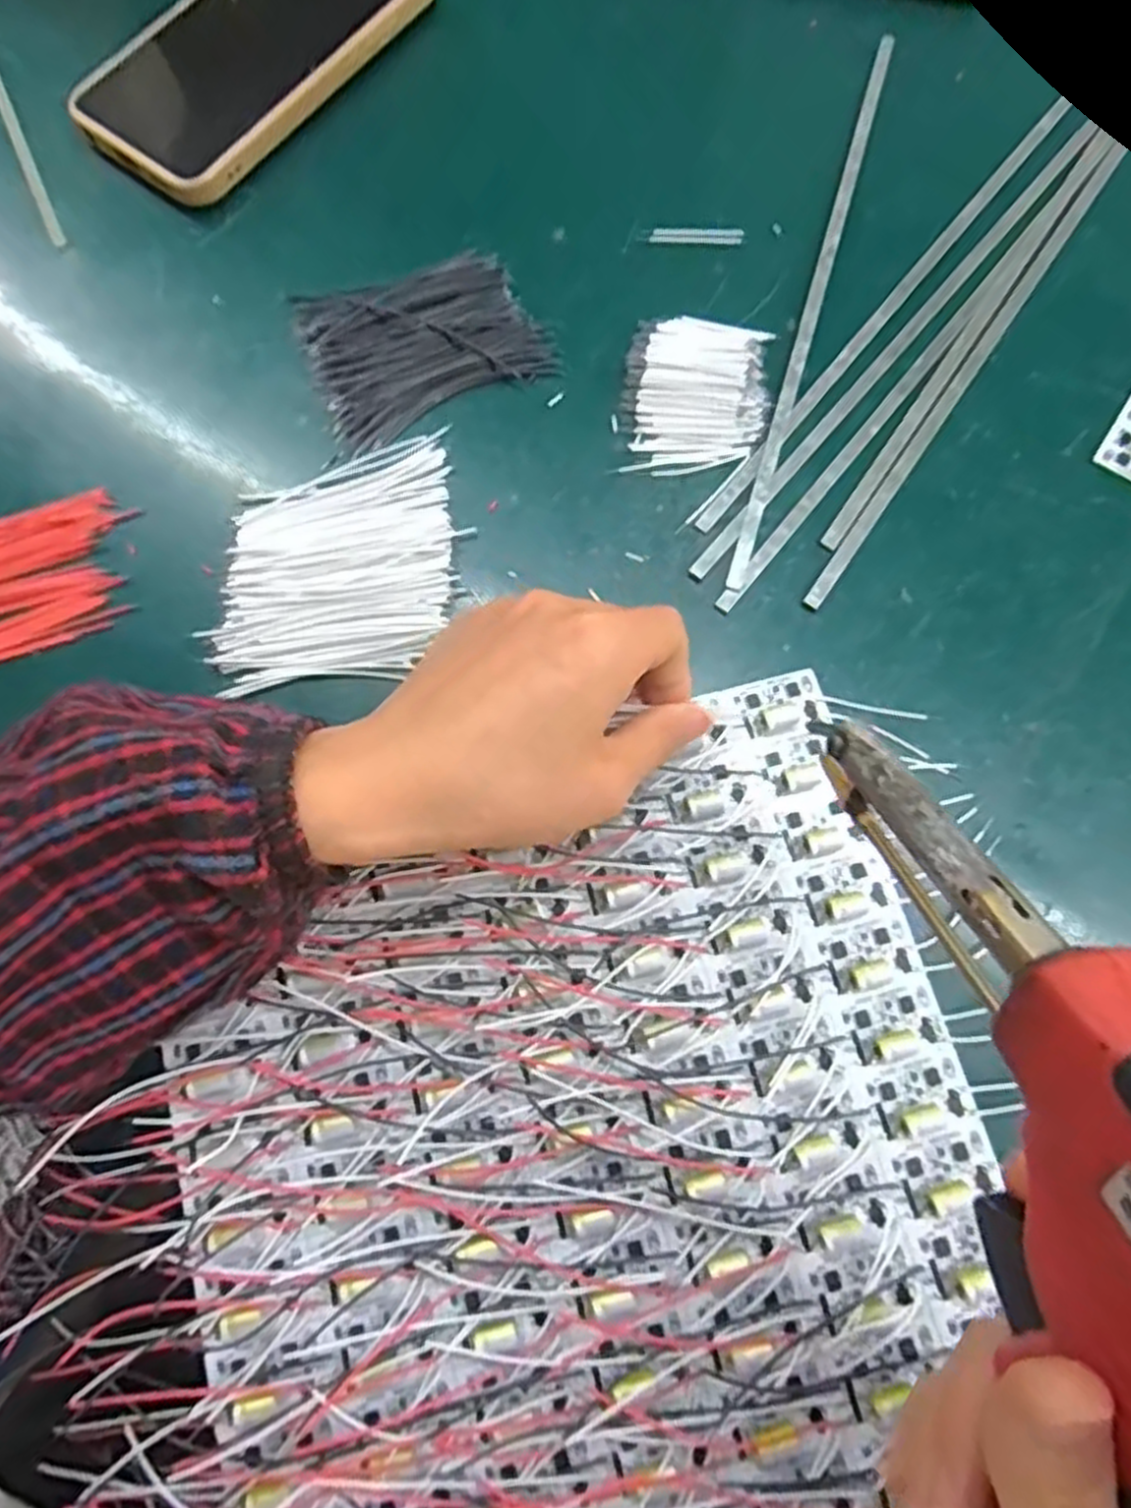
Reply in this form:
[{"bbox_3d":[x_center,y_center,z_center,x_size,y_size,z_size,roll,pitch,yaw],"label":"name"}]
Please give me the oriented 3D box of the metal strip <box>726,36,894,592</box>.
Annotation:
[{"bbox_3d":[0.105,-0.196,0.332,0.009,0.004,0.290,19,75,-3],"label":"metal strip"}]

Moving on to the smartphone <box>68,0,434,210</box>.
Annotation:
[{"bbox_3d":[-0.139,-0.320,0.356,0.083,0.013,0.166,38,79,8],"label":"smartphone"}]

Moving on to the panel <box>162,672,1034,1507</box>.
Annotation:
[{"bbox_3d":[0.015,0.141,0.239,0.253,0.012,0.266,-18,77,-4],"label":"panel"}]

